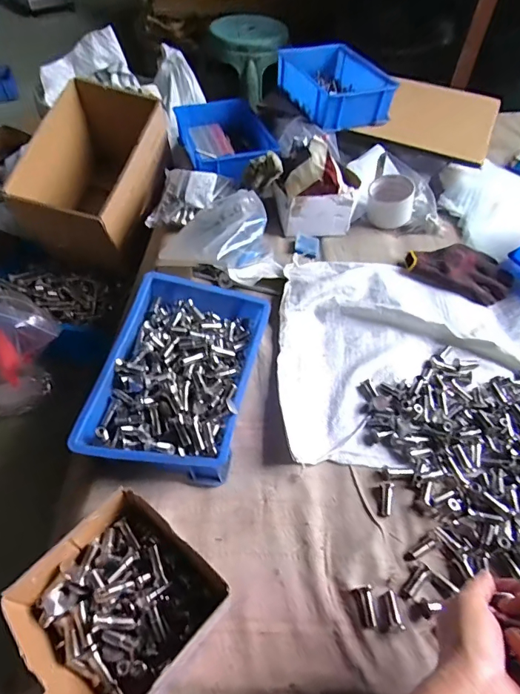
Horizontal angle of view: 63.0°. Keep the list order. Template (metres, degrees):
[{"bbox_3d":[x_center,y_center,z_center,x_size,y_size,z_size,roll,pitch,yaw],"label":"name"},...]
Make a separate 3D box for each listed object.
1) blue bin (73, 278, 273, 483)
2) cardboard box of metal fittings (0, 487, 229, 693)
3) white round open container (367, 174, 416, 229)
[{"bbox_3d":[-0.097,0.036,0.537,0.172,0.091,0.254,11,53,6],"label":"blue bin"},{"bbox_3d":[-0.123,0.237,0.389,0.148,0.082,0.142,36,59,24],"label":"cardboard box of metal fittings"},{"bbox_3d":[0.244,-0.276,0.791,0.085,0.059,0.070,11,53,5],"label":"white round open container"}]

